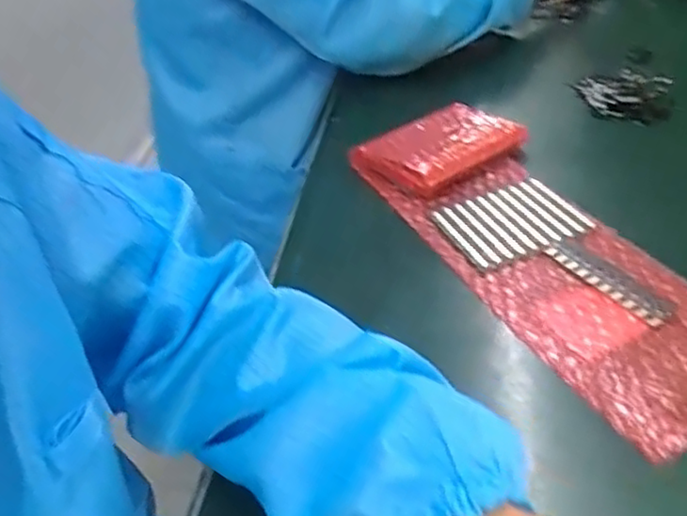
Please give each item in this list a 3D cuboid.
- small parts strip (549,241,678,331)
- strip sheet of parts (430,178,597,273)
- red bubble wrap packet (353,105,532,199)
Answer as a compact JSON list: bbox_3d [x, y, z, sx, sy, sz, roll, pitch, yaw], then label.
[{"bbox_3d":[0.182,0.013,0.447,0.029,0.004,0.101,-21,39,-17],"label":"small parts strip"},{"bbox_3d":[0.130,-0.030,0.518,0.103,0.008,0.092,-21,39,-16],"label":"strip sheet of parts"},{"bbox_3d":[0.089,-0.103,0.609,0.128,0.033,0.102,-32,43,-28],"label":"red bubble wrap packet"}]

